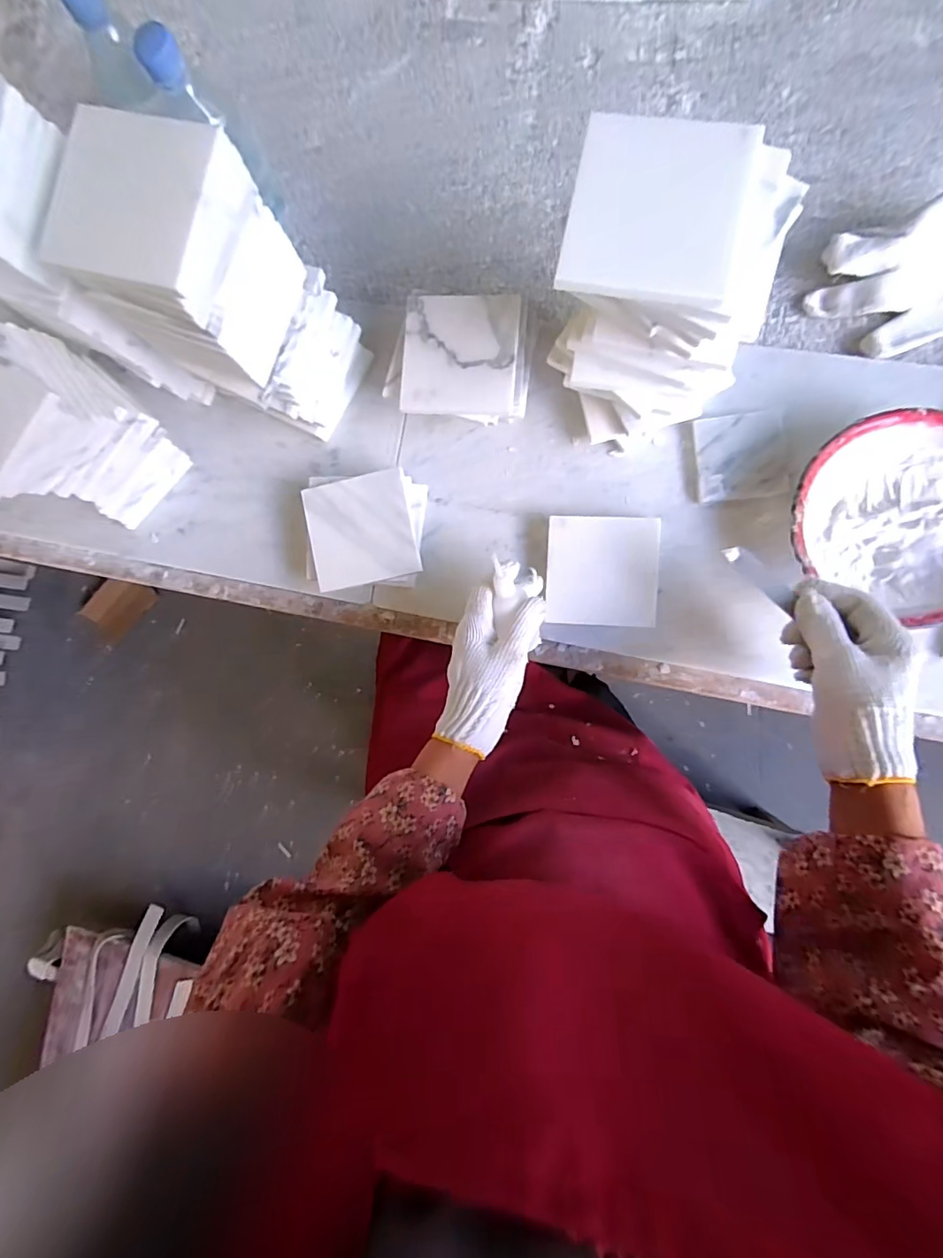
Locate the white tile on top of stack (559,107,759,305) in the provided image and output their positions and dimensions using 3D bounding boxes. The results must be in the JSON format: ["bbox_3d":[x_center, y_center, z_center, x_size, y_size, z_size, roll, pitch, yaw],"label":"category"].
[{"bbox_3d":[0.109,-0.247,0.295,0.097,0.008,0.098,12,91,10],"label":"white tile on top of stack"}]

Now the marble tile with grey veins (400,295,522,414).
[{"bbox_3d":[-0.010,-0.242,0.446,0.100,0.013,0.099,4,90,10],"label":"marble tile with grey veins"}]

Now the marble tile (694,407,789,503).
[{"bbox_3d":[0.249,-0.159,0.462,0.078,0.007,0.077,-6,89,7],"label":"marble tile"}]

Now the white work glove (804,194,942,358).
[{"bbox_3d":[0.403,-0.315,0.442,0.183,0.046,0.109,-19,87,6],"label":"white work glove"}]

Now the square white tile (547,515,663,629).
[{"bbox_3d":[0.121,-0.053,0.467,0.099,0.005,0.099,2,96,9],"label":"square white tile"}]

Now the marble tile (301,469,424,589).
[{"bbox_3d":[-0.105,-0.093,0.473,0.100,0.009,0.100,-11,87,9],"label":"marble tile"}]

